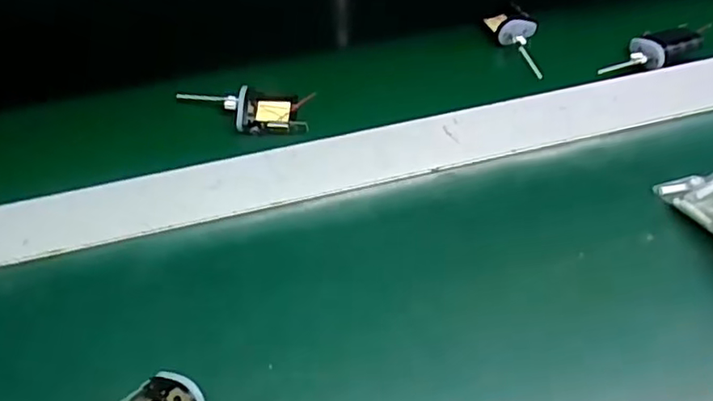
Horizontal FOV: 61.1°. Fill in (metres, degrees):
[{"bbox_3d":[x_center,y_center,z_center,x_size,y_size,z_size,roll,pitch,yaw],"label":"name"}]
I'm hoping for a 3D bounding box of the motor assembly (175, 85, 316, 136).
[{"bbox_3d":[-0.085,-0.072,0.460,0.101,0.023,0.043,1,55,0],"label":"motor assembly"}]

